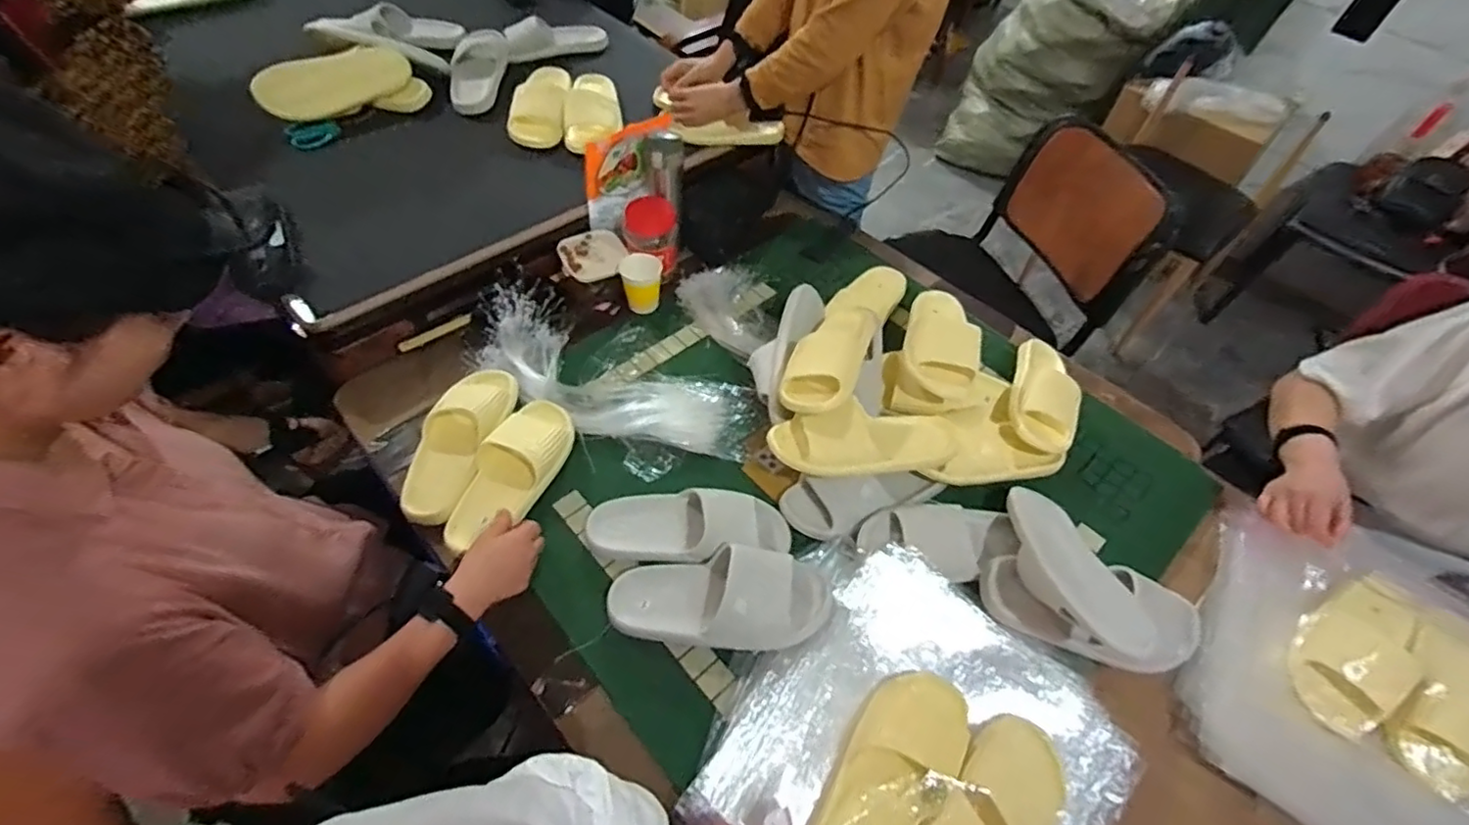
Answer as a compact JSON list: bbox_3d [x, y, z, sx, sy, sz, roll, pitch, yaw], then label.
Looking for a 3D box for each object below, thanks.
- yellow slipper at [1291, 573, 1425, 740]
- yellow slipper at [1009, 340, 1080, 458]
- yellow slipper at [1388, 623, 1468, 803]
[{"bbox_3d":[0.765,0.284,0.768,0.243,0.059,0.107,-31,62,-24],"label":"yellow slipper"},{"bbox_3d":[0.460,-0.037,0.925,0.100,0.057,0.209,20,55,9],"label":"yellow slipper"},{"bbox_3d":[0.837,0.341,0.734,0.220,0.059,0.095,-37,65,-27],"label":"yellow slipper"}]

